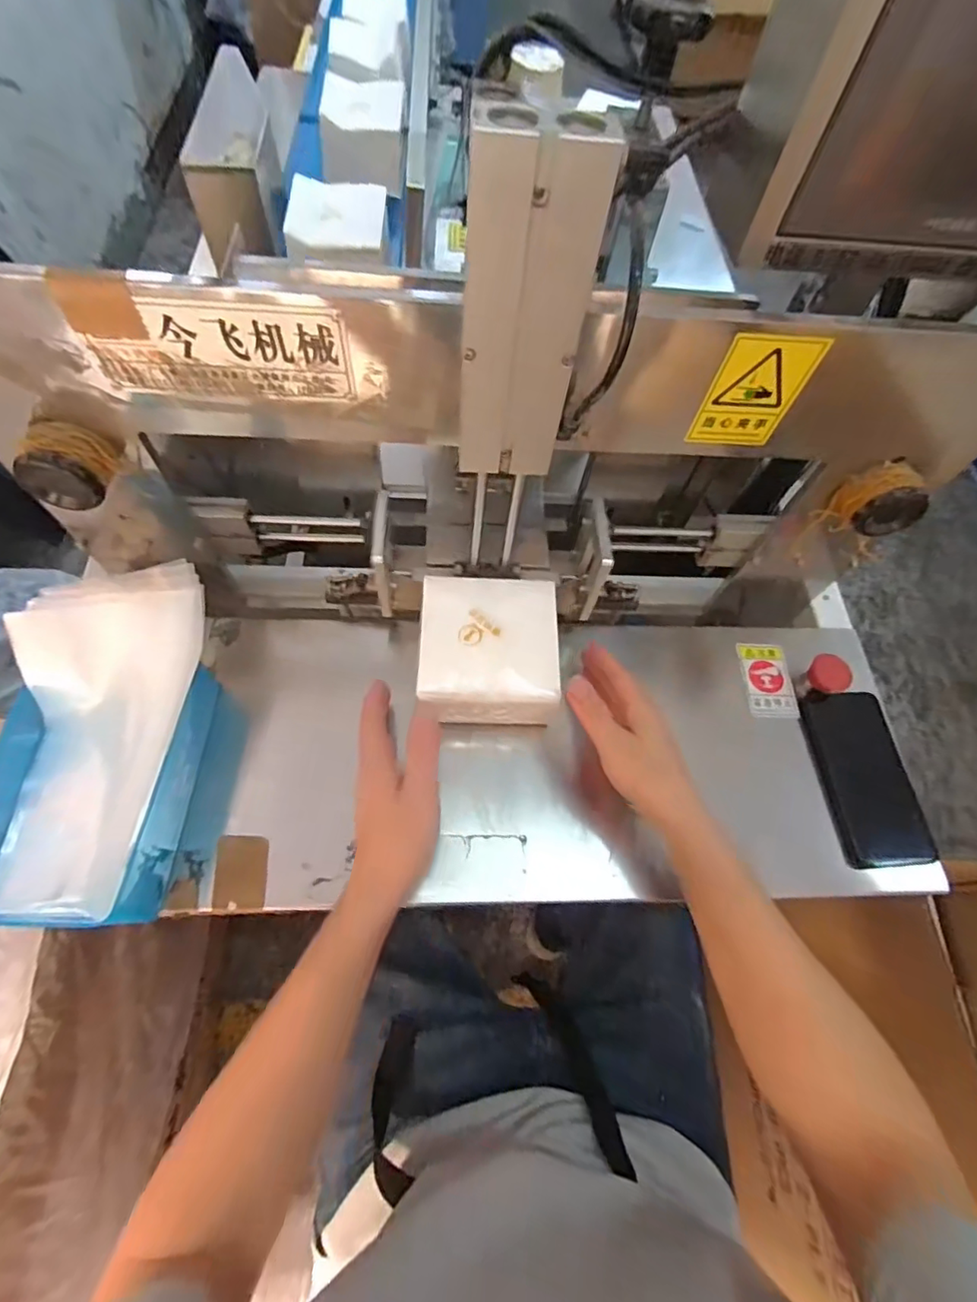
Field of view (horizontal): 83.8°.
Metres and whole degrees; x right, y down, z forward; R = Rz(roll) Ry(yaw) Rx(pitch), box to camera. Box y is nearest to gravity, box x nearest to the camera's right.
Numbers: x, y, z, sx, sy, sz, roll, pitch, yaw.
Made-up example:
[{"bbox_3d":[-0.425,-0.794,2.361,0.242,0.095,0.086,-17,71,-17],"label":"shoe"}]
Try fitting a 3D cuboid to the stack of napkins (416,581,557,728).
[{"bbox_3d":[0.001,-0.002,0.472,0.114,0.049,0.122,3,64,-2],"label":"stack of napkins"}]

